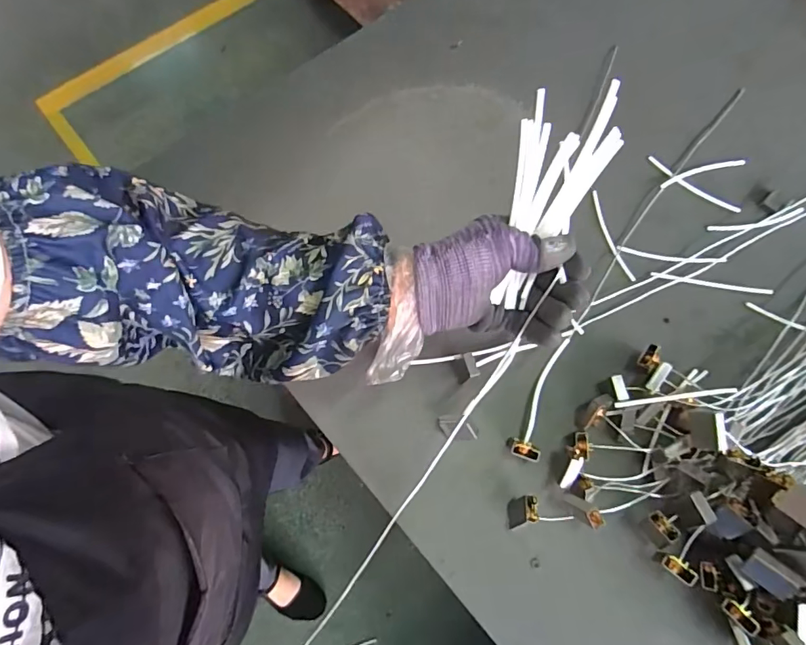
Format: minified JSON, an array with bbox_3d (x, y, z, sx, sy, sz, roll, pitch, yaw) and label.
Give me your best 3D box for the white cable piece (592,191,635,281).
[{"bbox_3d":[0.260,-0.109,0.599,0.013,0.007,0.133,-11,70,-5],"label":"white cable piece"}]

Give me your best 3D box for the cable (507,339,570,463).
[{"bbox_3d":[0.144,0.078,0.505,0.026,0.030,0.135,20,71,6],"label":"cable"}]

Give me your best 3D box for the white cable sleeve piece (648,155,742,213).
[{"bbox_3d":[0.377,-0.178,0.621,0.130,0.005,0.016,36,73,11],"label":"white cable sleeve piece"}]

